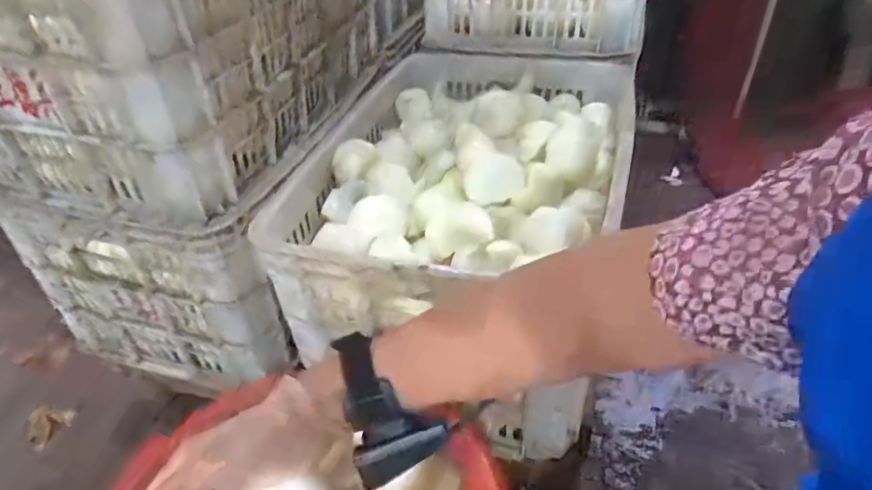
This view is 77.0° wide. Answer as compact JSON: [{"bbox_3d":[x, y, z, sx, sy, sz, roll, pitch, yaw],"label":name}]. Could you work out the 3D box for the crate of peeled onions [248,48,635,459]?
[{"bbox_3d":[0.041,-0.039,0.740,0.353,0.269,0.486,10,41,16],"label":"crate of peeled onions"}]

